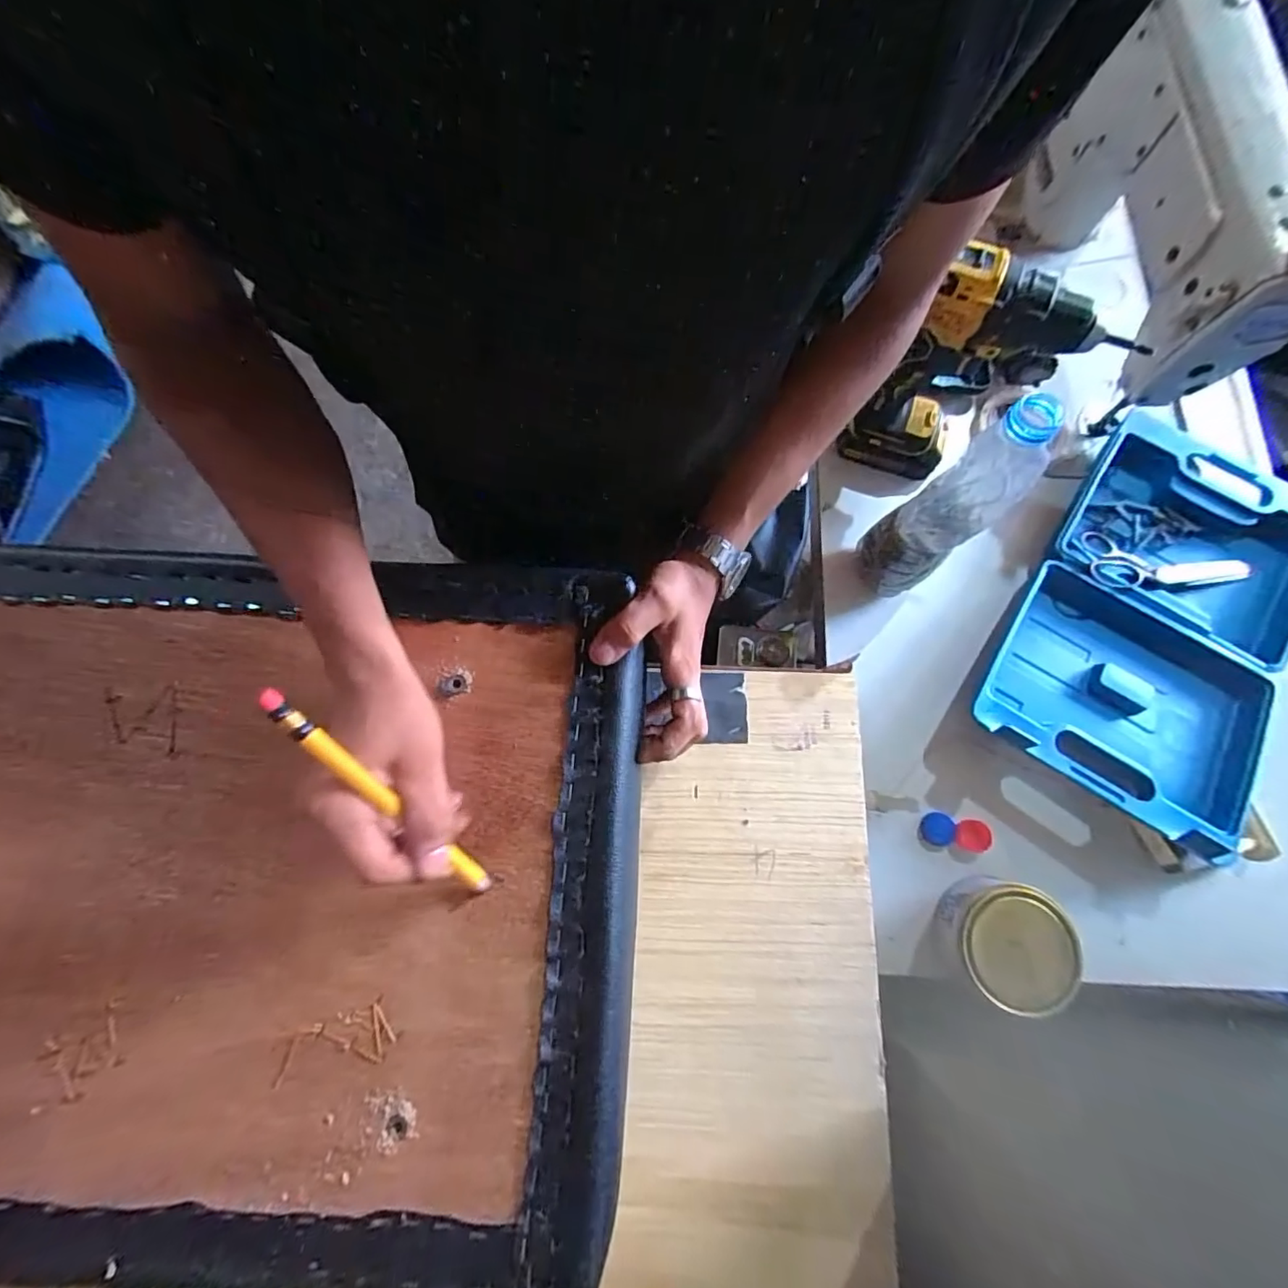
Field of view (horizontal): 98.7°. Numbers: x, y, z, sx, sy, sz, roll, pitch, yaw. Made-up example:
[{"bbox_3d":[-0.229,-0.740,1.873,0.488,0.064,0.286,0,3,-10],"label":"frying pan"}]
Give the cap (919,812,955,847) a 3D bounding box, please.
[{"bbox_3d":[0.288,0.181,0.541,0.030,0.011,0.031,0,76,1],"label":"cap"}]

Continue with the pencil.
[{"bbox_3d":[-0.128,0.085,0.286,0.011,0.008,0.173,-36,123,-9],"label":"pencil"}]

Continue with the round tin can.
[{"bbox_3d":[0.326,0.267,0.497,0.103,0.042,0.095,0,76,1],"label":"round tin can"}]

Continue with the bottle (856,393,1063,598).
[{"bbox_3d":[0.254,-0.109,0.485,0.071,0.267,0.069,-37,79,-8],"label":"bottle"}]

